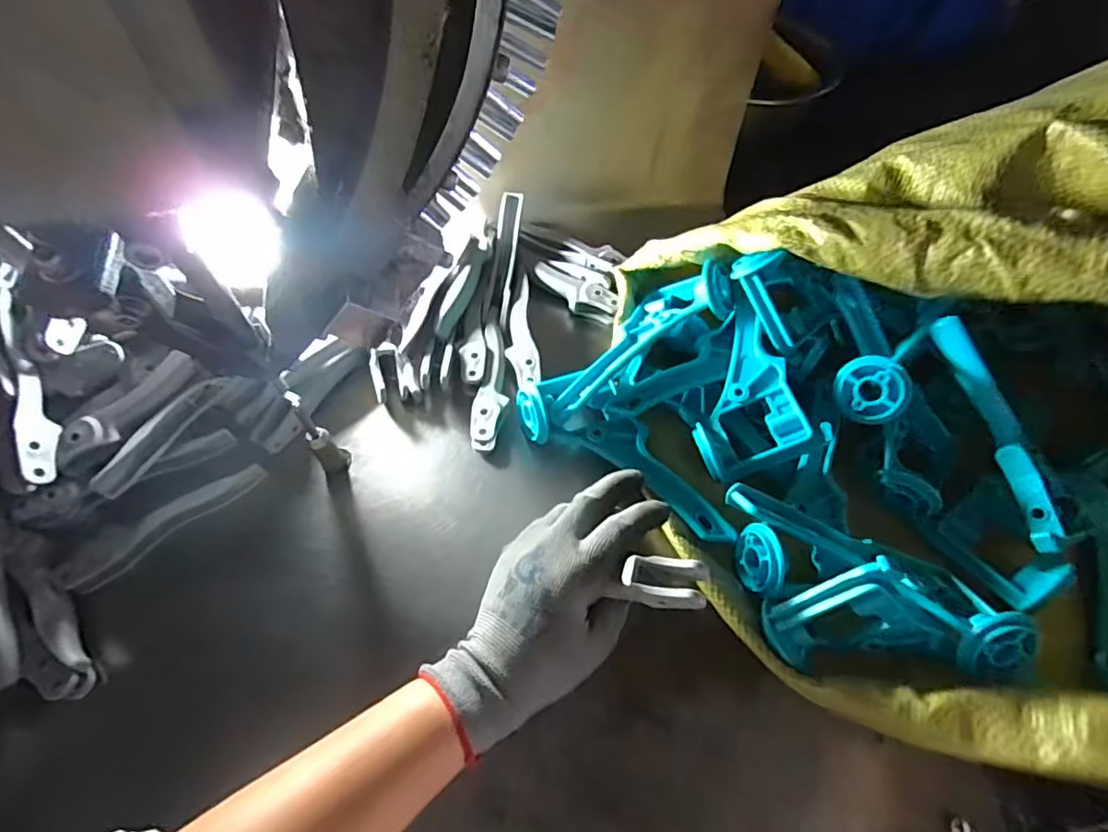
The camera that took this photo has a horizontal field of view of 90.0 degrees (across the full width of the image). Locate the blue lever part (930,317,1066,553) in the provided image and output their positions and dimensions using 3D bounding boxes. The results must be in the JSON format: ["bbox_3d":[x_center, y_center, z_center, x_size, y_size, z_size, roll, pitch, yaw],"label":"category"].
[{"bbox_3d":[0.294,0.008,0.368,0.025,0.016,0.157,-15,78,-11],"label":"blue lever part"}]

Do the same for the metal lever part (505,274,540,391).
[{"bbox_3d":[-0.027,-0.067,0.447,0.023,0.007,0.105,-5,61,-6],"label":"metal lever part"}]

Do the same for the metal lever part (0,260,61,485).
[{"bbox_3d":[-0.334,-0.033,0.338,0.025,0.033,0.151,-19,89,-12],"label":"metal lever part"}]

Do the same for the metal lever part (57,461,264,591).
[{"bbox_3d":[-0.254,0.073,0.364,0.128,0.016,0.022,-31,67,-18],"label":"metal lever part"}]

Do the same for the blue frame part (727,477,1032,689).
[{"bbox_3d":[0.186,0.104,0.329,0.163,0.065,0.090,15,61,6],"label":"blue frame part"}]

